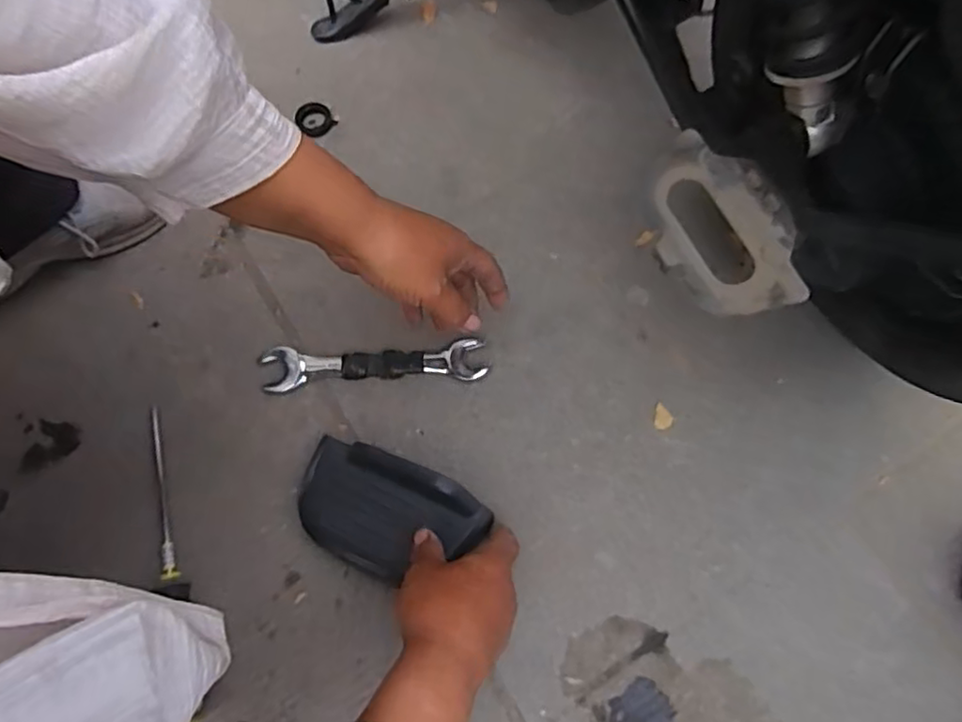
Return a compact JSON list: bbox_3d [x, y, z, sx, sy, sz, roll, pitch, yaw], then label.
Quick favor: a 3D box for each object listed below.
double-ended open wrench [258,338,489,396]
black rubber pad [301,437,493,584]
[{"bbox_3d":[-0.097,0.004,0.574,0.198,0.009,0.041,-1,69,1],"label":"double-ended open wrench"},{"bbox_3d":[-0.077,0.117,0.491,0.149,0.045,0.082,22,70,12],"label":"black rubber pad"}]

